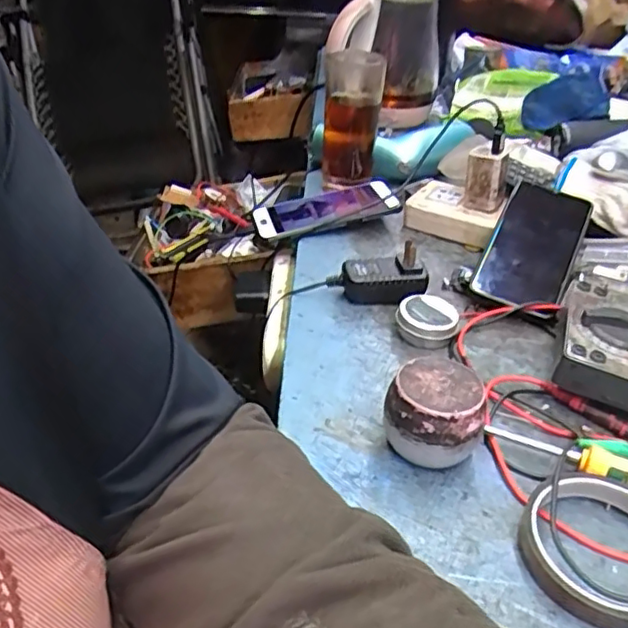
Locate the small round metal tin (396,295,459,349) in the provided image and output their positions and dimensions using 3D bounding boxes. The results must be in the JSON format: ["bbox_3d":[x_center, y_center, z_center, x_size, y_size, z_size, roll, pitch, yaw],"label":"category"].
[{"bbox_3d":[0.092,0.005,0.512,0.048,0.024,0.048,2,34,-1],"label":"small round metal tin"}]

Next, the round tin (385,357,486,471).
[{"bbox_3d":[0.076,0.066,0.400,0.060,0.055,0.055,12,36,13],"label":"round tin"}]

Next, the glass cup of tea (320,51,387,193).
[{"bbox_3d":[0.043,-0.219,0.719,0.062,0.145,0.079,5,34,2],"label":"glass cup of tea"}]

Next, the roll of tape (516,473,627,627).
[{"bbox_3d":[0.160,0.128,0.343,0.085,0.019,0.084,2,34,-1],"label":"roll of tape"}]

